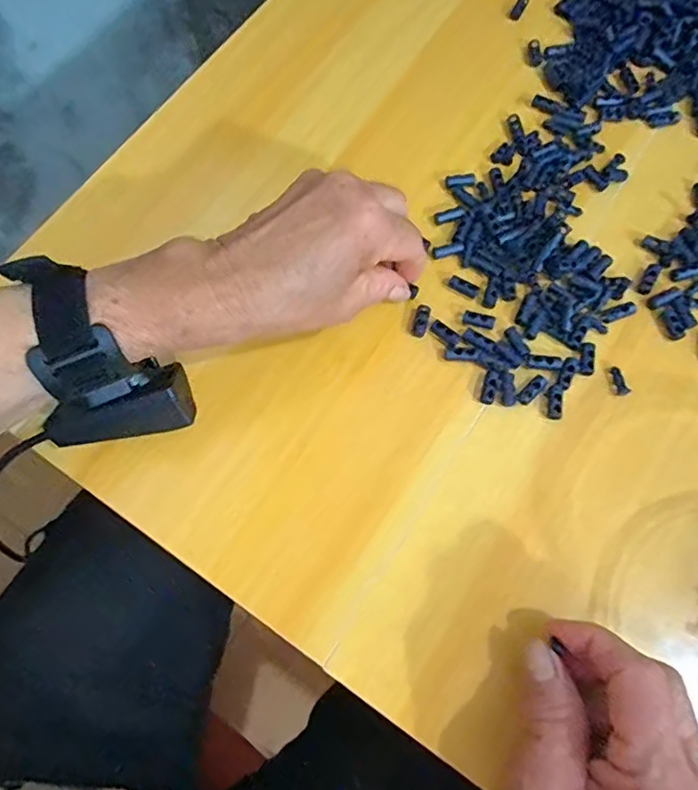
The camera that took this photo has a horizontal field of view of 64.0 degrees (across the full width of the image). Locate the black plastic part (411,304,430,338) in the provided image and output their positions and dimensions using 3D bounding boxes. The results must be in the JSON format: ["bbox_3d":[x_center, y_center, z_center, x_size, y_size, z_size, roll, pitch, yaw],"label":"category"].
[{"bbox_3d":[0.042,-0.043,0.326,0.009,0.004,0.021,11,72,5],"label":"black plastic part"}]

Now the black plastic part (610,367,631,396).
[{"bbox_3d":[0.151,-0.008,0.312,0.006,0.005,0.016,-11,71,-2],"label":"black plastic part"}]

